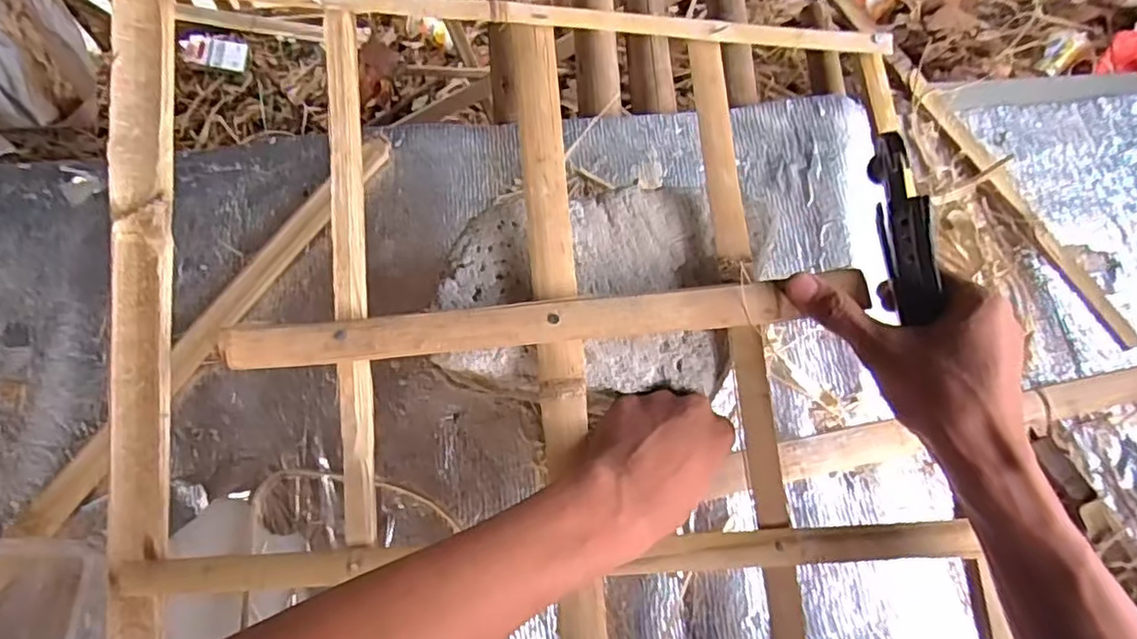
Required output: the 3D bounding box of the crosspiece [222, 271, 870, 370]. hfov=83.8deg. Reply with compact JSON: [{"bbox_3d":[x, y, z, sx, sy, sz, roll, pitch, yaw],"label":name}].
[{"bbox_3d":[-0.011,0.001,0.379,0.372,0.018,0.025,-6,71,-1],"label":"crosspiece"}]

